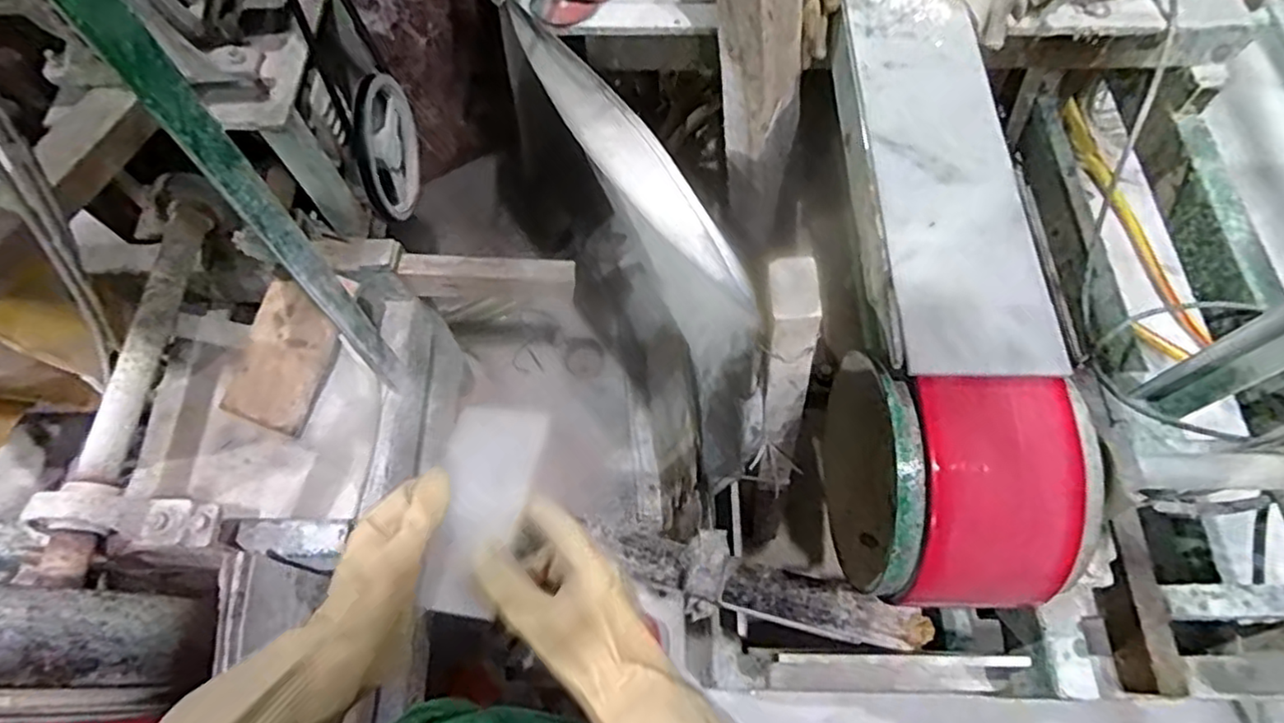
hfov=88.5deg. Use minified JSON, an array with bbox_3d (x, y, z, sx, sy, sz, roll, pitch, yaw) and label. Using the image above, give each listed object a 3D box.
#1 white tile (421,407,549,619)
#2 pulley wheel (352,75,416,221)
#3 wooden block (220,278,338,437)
[{"bbox_3d":[-0.114,0.098,0.463,0.070,0.013,0.149,6,56,5],"label":"white tile"},{"bbox_3d":[-0.385,-0.328,0.999,0.032,0.195,0.190,2,65,3],"label":"pulley wheel"},{"bbox_3d":[-0.528,-0.006,0.977,0.122,0.014,0.206,21,85,-3],"label":"wooden block"}]

